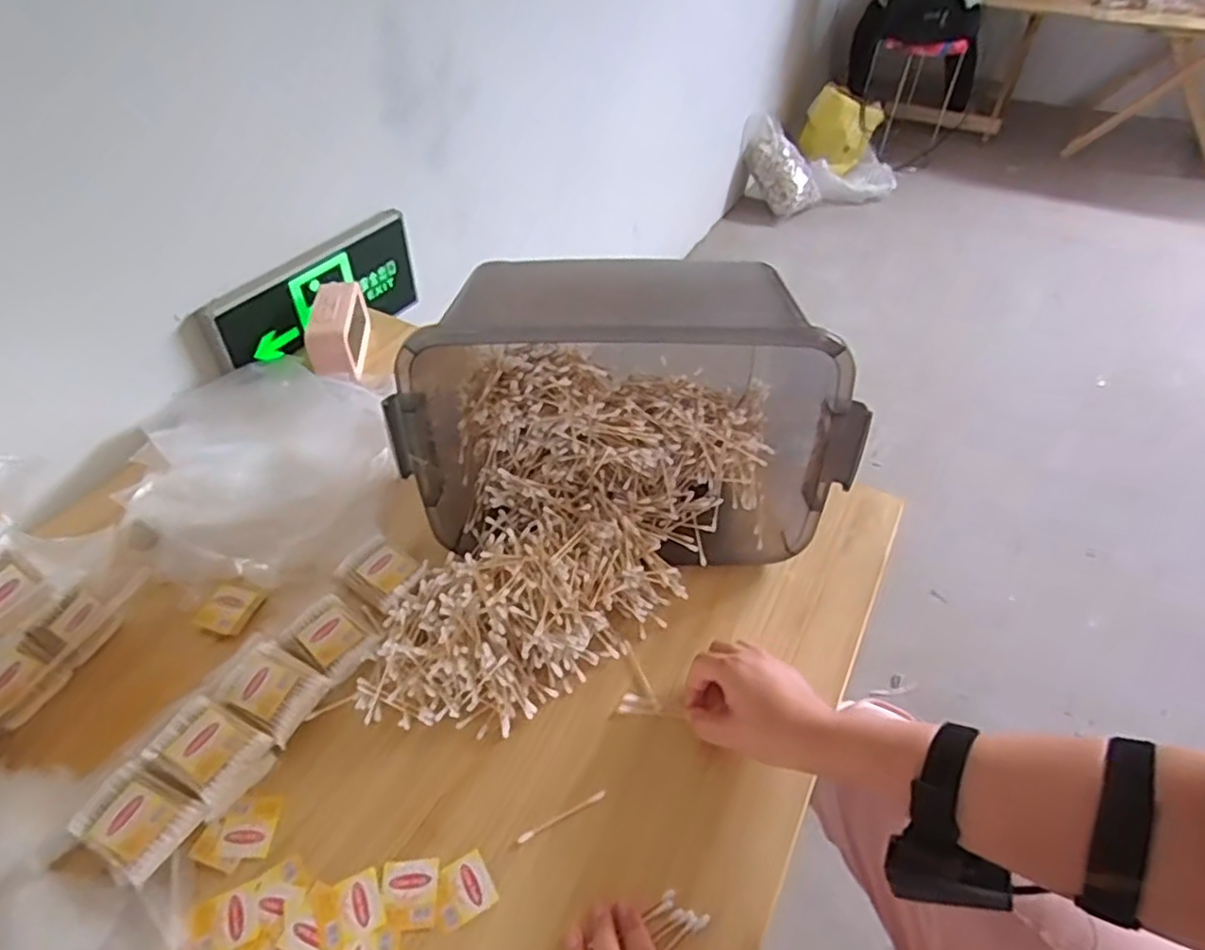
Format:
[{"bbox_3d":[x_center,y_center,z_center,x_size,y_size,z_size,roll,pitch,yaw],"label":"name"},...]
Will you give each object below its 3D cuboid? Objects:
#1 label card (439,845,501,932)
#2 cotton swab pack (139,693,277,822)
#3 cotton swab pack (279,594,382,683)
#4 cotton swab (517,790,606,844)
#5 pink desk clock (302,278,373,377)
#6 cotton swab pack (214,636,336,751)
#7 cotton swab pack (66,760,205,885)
[{"bbox_3d":[-0.098,0.289,0.471,0.040,0.004,0.038,-24,49,-22],"label":"label card"},{"bbox_3d":[-0.298,0.215,0.517,0.080,0.042,0.060,21,49,20],"label":"cotton swab pack"},{"bbox_3d":[-0.237,0.142,0.593,0.078,0.019,0.056,26,51,24],"label":"cotton swab pack"},{"bbox_3d":[-0.030,0.255,0.507,0.072,0.004,0.006,-21,48,-20],"label":"cotton swab"},{"bbox_3d":[-0.339,-0.184,0.870,0.058,0.069,0.161,-5,45,-5],"label":"pink desk clock"},{"bbox_3d":[-0.270,0.175,0.553,0.086,0.036,0.059,22,49,21],"label":"cotton swab pack"},{"bbox_3d":[-0.329,0.248,0.484,0.075,0.036,0.056,21,48,20],"label":"cotton swab pack"}]

